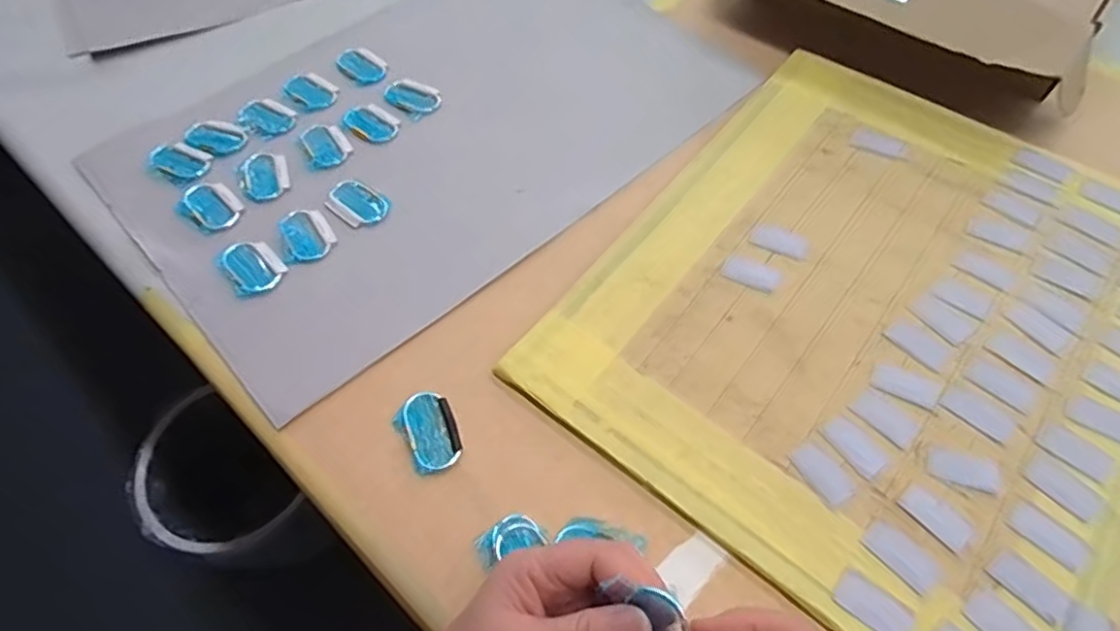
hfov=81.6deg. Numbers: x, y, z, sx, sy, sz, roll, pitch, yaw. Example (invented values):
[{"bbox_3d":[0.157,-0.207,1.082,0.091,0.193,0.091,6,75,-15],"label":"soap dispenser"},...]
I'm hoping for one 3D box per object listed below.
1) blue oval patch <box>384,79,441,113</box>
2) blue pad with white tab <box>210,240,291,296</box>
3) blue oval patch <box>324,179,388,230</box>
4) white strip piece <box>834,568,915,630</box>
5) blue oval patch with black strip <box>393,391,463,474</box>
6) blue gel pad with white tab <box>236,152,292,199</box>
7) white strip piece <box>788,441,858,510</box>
[{"bbox_3d":[-0.145,-0.215,0.636,0.057,0.007,0.037,23,62,15],"label":"blue oval patch"},{"bbox_3d":[-0.246,-0.039,0.515,0.041,0.011,0.055,-39,65,-20],"label":"blue pad with white tab"},{"bbox_3d":[-0.176,-0.097,0.560,0.053,0.006,0.038,32,64,20],"label":"blue oval patch"},{"bbox_3d":[0.185,0.170,0.379,0.041,0.004,0.024,34,65,21],"label":"white strip piece"},{"bbox_3d":[-0.088,0.078,0.442,0.037,0.004,0.056,-28,61,-15],"label":"blue oval patch with black strip"},{"bbox_3d":[-0.264,-0.125,0.577,0.041,0.004,0.057,-20,60,-10],"label":"blue gel pad with white tab"},{"bbox_3d":[0.172,0.103,0.423,0.023,0.004,0.042,-30,62,-16],"label":"white strip piece"}]

